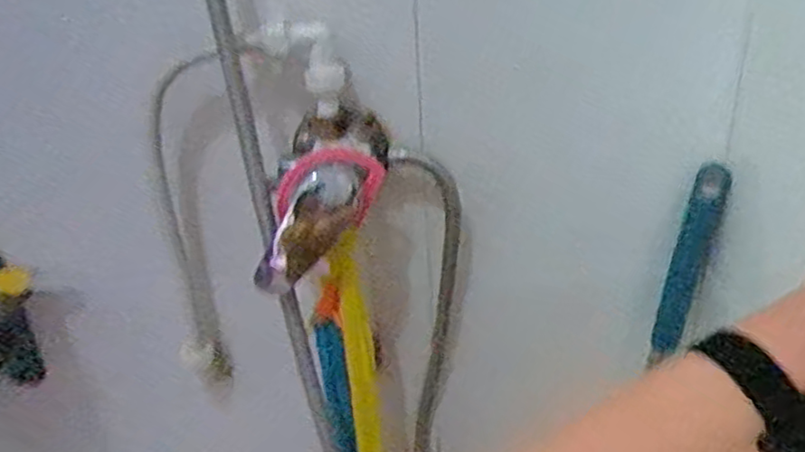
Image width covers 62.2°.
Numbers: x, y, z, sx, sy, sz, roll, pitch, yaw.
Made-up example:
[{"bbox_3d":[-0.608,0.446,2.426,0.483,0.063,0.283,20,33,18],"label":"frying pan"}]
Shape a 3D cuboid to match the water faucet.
[{"bbox_3d":[-0.070,-0.021,0.525,0.079,0.161,0.096,23,6,-43],"label":"water faucet"}]

